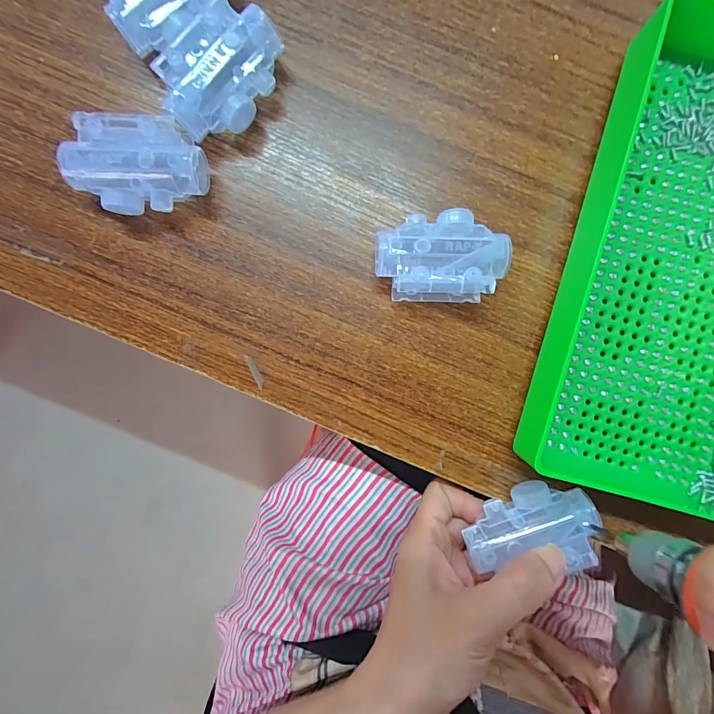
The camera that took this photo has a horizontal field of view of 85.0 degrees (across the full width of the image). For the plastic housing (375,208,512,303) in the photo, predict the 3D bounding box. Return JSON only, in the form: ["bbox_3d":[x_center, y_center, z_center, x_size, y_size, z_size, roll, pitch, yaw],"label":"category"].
[{"bbox_3d":[0.045,-0.055,0.209,0.068,0.031,0.047,1,92,0],"label":"plastic housing"}]

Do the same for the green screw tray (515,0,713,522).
[{"bbox_3d":[0.188,-0.045,0.204,0.146,0.033,0.251,14,92,2],"label":"green screw tray"}]

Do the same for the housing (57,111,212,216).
[{"bbox_3d":[-0.118,-0.101,0.209,0.067,0.029,0.044,4,92,0],"label":"housing"}]

